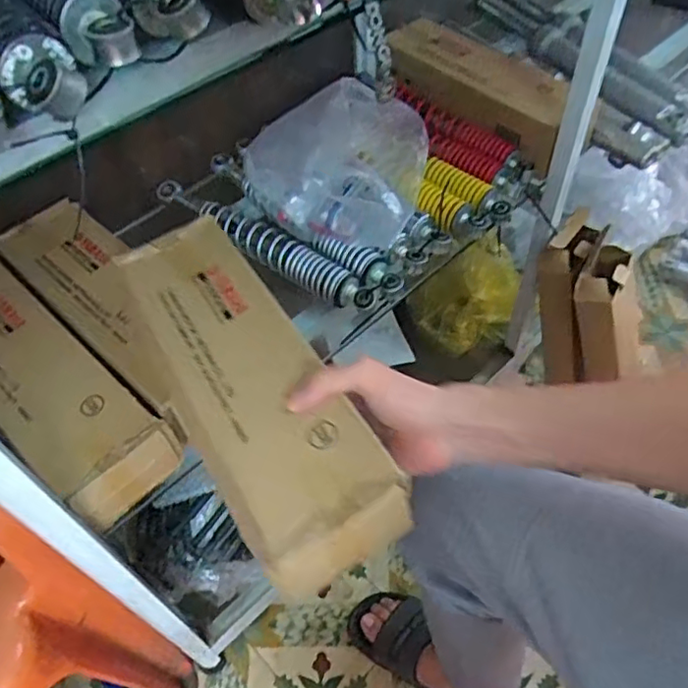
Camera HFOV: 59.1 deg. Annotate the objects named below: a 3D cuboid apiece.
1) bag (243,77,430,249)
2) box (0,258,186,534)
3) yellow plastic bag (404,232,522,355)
[{"bbox_3d":[0.016,-0.226,0.743,0.207,0.133,0.186,25,57,21],"label":"bag"},{"bbox_3d":[-0.309,0.034,0.615,0.329,0.078,0.107,35,62,27],"label":"box"},{"bbox_3d":[0.249,-0.088,1.137,0.238,0.104,0.143,-32,57,-20],"label":"yellow plastic bag"}]

